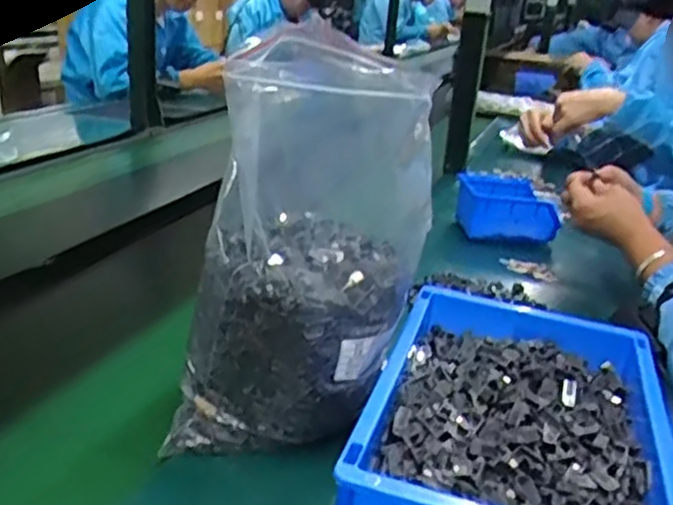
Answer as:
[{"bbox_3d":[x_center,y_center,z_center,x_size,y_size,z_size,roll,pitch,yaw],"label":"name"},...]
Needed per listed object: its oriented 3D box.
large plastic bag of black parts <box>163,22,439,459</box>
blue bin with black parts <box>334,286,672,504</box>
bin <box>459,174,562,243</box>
[{"bbox_3d":[-0.017,0.001,0.552,0.161,0.265,0.186,8,21,8],"label":"large plastic bag of black parts"},{"bbox_3d":[0.140,0.129,0.547,0.207,0.061,0.310,11,22,15],"label":"blue bin with black parts"},{"bbox_3d":[0.249,-0.062,1.044,0.135,0.075,0.115,3,21,-6],"label":"bin"}]

